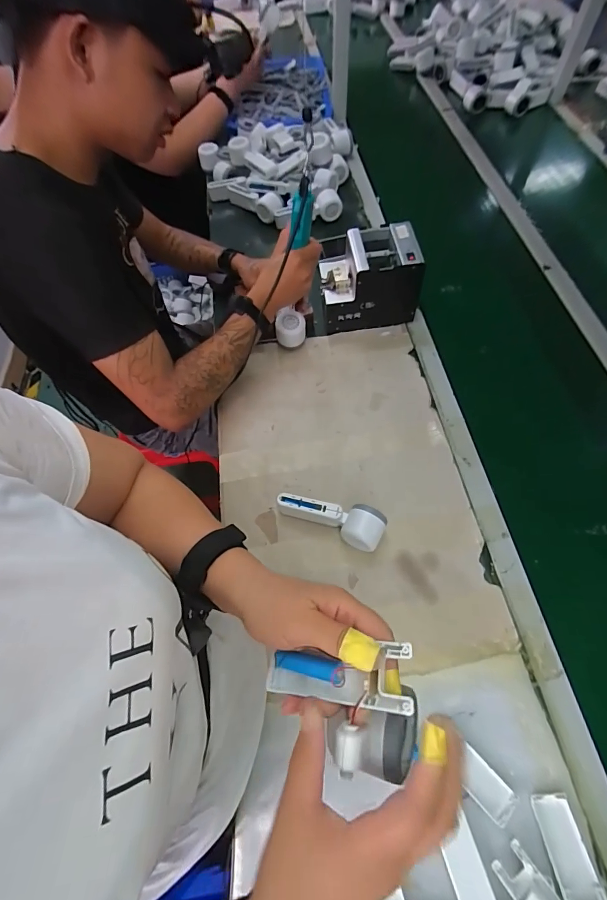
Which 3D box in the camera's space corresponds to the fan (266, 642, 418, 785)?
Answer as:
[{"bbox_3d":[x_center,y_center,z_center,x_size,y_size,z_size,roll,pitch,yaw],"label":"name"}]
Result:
[{"bbox_3d":[0.033,0.179,0.272,0.107,0.049,0.084,-18,61,24],"label":"fan"}]

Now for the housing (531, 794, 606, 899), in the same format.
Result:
[{"bbox_3d":[0.286,0.439,0.419,0.041,0.012,0.102,-5,45,0],"label":"housing"}]

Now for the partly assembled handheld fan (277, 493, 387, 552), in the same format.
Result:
[{"bbox_3d":[0.044,0.101,0.616,0.166,0.053,0.055,23,65,14],"label":"partly assembled handheld fan"}]

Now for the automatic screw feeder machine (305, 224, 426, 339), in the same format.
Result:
[{"bbox_3d":[0.126,-0.334,0.786,0.189,0.162,0.124,-4,62,0],"label":"automatic screw feeder machine"}]

